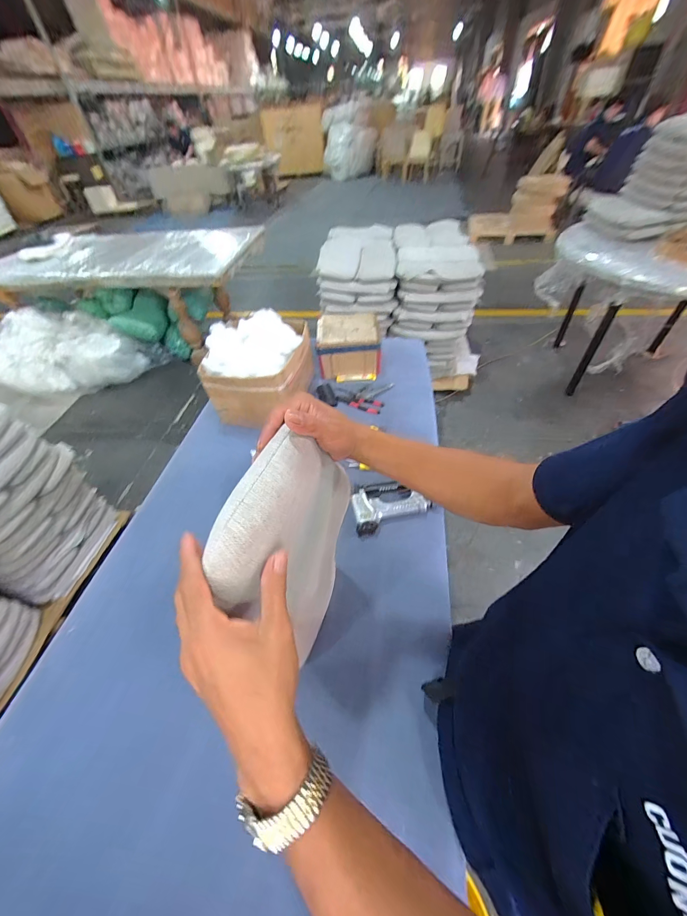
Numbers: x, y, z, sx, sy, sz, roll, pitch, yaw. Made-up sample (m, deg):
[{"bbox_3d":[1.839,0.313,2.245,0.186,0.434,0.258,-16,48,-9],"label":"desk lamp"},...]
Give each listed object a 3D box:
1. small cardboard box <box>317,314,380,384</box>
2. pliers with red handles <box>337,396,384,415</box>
[{"bbox_3d":[0.019,-0.401,1.157,0.218,0.140,0.229,-6,48,1],"label":"small cardboard box"},{"bbox_3d":[0.048,-0.175,1.032,0.153,0.012,0.063,16,52,19],"label":"pliers with red handles"}]

